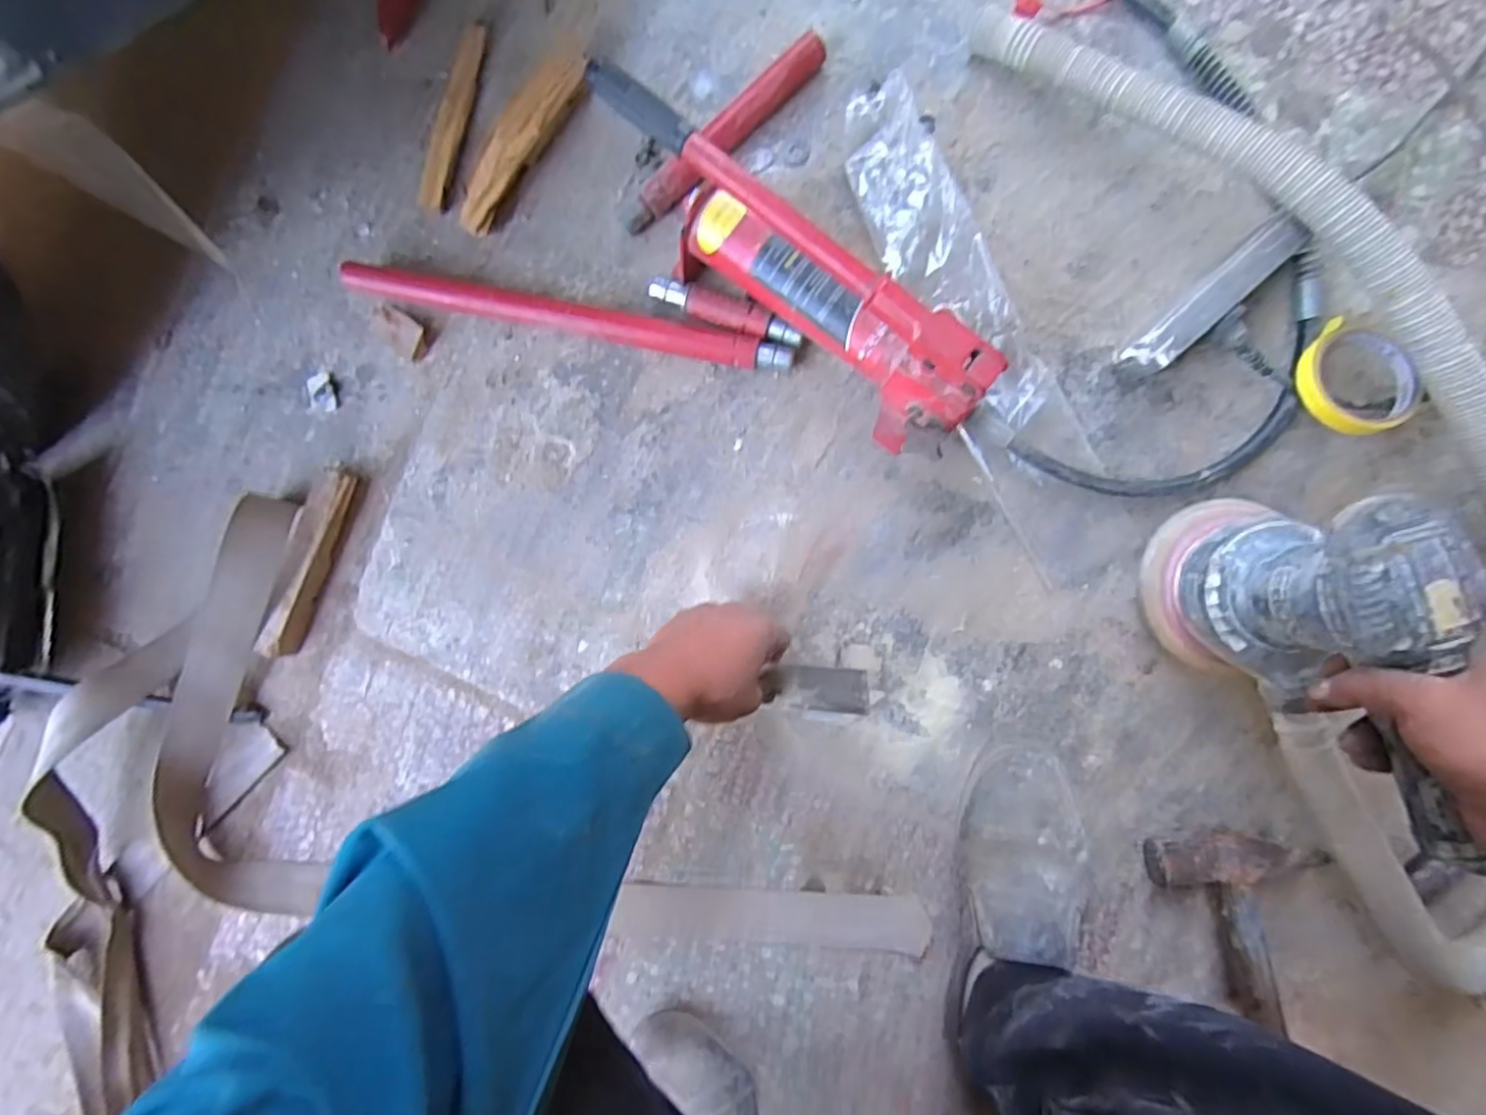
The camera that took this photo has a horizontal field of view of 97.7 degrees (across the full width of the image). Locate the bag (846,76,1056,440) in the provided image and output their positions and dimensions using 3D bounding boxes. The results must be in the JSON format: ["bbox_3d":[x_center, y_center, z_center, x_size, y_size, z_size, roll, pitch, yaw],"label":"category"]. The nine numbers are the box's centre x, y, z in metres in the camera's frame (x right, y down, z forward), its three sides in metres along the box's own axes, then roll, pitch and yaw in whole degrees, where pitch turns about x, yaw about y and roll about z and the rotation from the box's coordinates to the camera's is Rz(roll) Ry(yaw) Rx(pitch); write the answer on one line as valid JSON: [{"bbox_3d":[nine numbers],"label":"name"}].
[{"bbox_3d":[0.180,-0.272,0.591,0.085,0.024,0.342,-24,85,5],"label":"bag"}]

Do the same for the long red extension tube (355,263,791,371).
[{"bbox_3d":[-0.170,-0.232,0.624,0.439,0.035,0.035,13,89,7],"label":"long red extension tube"}]

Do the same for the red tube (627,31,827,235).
[{"bbox_3d":[-0.017,-0.396,0.612,0.238,0.032,0.026,-43,84,3],"label":"red tube"}]

